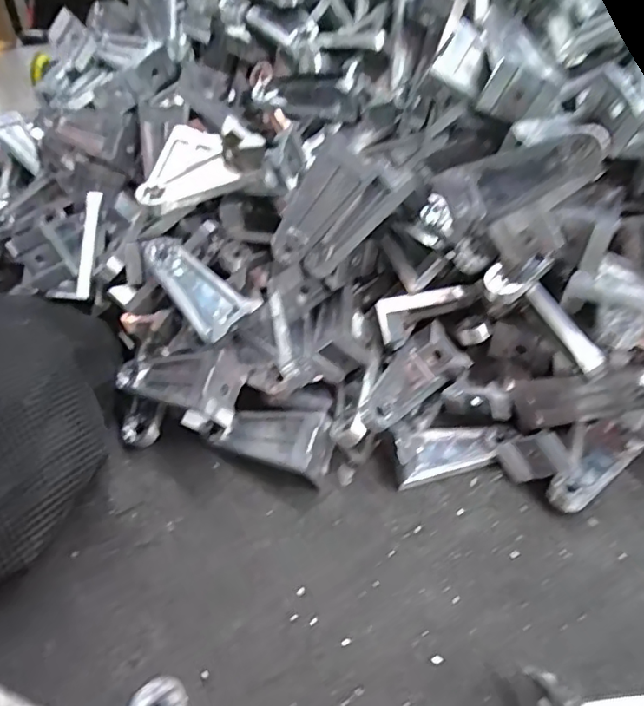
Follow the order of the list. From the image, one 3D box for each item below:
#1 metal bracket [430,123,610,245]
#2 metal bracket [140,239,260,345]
[{"bbox_3d":[0.125,-0.106,0.353,0.101,0.042,0.030,-15,34,32],"label":"metal bracket"},{"bbox_3d":[-0.088,-0.049,0.405,0.043,0.034,0.098,-35,66,-32],"label":"metal bracket"}]

